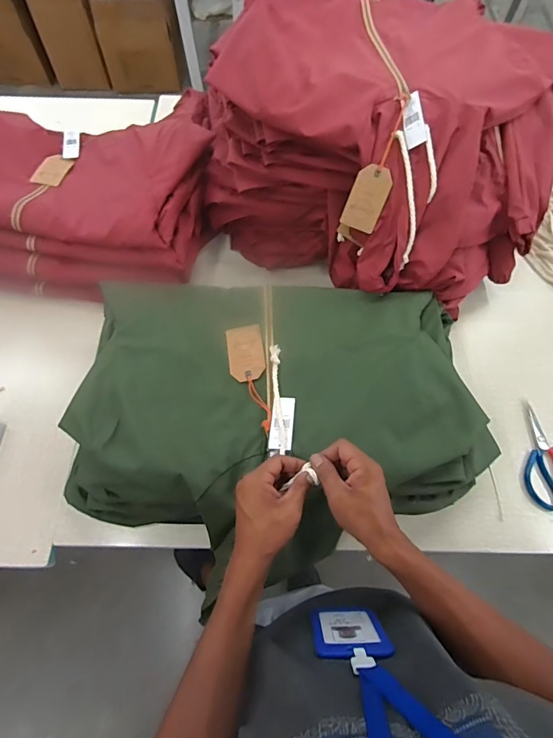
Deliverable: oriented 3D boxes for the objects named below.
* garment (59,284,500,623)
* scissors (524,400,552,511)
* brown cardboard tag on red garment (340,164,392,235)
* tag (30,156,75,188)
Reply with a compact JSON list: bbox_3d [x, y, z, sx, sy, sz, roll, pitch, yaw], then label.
[{"bbox_3d":[0.003,0.069,0.632,0.604,0.131,0.436,2,65,-1],"label":"garment"},{"bbox_3d":[0.485,0.152,0.708,0.101,0.014,0.191,-3,65,-3],"label":"scissors"},{"bbox_3d":[0.152,-0.286,0.660,0.059,0.101,0.008,20,23,0],"label":"brown cardboard tag on red garment"},{"bbox_3d":[-0.459,-0.409,0.811,0.053,0.007,0.086,17,65,-9],"label":"tag"}]

